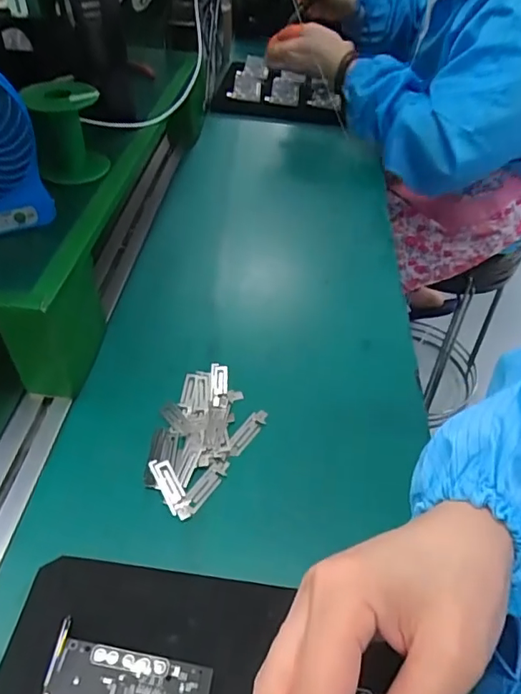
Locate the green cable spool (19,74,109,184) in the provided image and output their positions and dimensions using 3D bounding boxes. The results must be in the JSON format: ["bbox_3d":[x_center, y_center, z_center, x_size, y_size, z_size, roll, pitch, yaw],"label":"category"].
[{"bbox_3d":[-0.179,-0.200,0.483,0.065,0.073,0.064,-15,48,-15],"label":"green cable spool"}]

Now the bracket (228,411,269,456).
[{"bbox_3d":[-0.011,0.069,0.424,0.012,0.011,0.046,27,51,22],"label":"bracket"}]

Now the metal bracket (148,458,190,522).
[{"bbox_3d":[-0.067,0.105,0.387,0.015,0.005,0.054,-22,51,-21],"label":"metal bracket"}]

